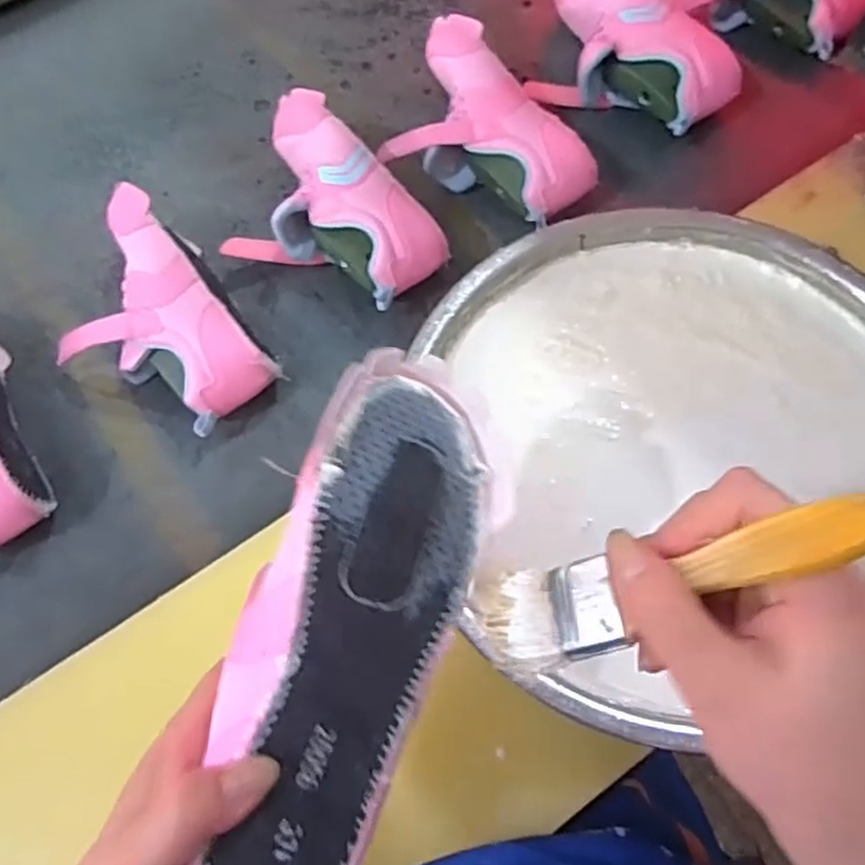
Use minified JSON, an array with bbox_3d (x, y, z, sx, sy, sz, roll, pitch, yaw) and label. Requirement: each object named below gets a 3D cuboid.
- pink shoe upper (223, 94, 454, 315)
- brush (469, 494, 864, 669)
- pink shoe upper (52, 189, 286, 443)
[{"bbox_3d":[-0.109,-0.192,0.651,0.150,0.085,0.226,-35,68,-13],"label":"pink shoe upper"},{"bbox_3d":[0.079,0.053,0.248,0.159,0.012,0.035,-25,59,38],"label":"brush"},{"bbox_3d":[-0.241,-0.091,0.611,0.149,0.082,0.223,-31,67,-12],"label":"pink shoe upper"}]

